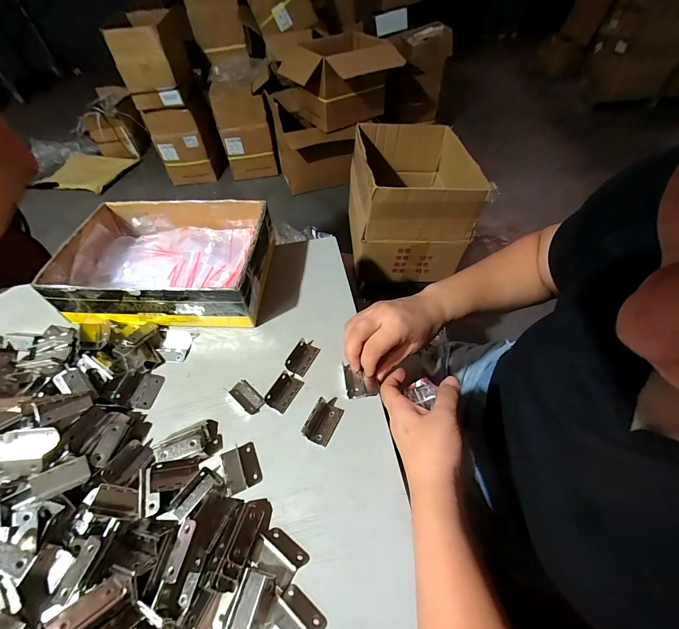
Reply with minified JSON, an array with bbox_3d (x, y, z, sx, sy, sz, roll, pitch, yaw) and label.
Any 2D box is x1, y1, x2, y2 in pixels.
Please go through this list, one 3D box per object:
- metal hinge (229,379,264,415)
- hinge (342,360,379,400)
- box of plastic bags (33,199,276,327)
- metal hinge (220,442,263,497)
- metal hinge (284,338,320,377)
[{"bbox_3d":[-0.103,0.091,0.356,0.041,0.004,0.021,36,62,26],"label":"metal hinge"},{"bbox_3d":[0.024,0.073,0.361,0.037,0.008,0.040,-7,52,-3],"label":"hinge"},{"bbox_3d":[-0.231,-0.077,0.447,0.253,0.069,0.177,1,52,3],"label":"box of plastic bags"},{"bbox_3d":[-0.097,0.149,0.313,0.034,0.004,0.041,-21,54,-13],"label":"metal hinge"},{"bbox_3d":[-0.043,0.048,0.380,0.025,0.014,0.044,22,56,19],"label":"metal hinge"}]

